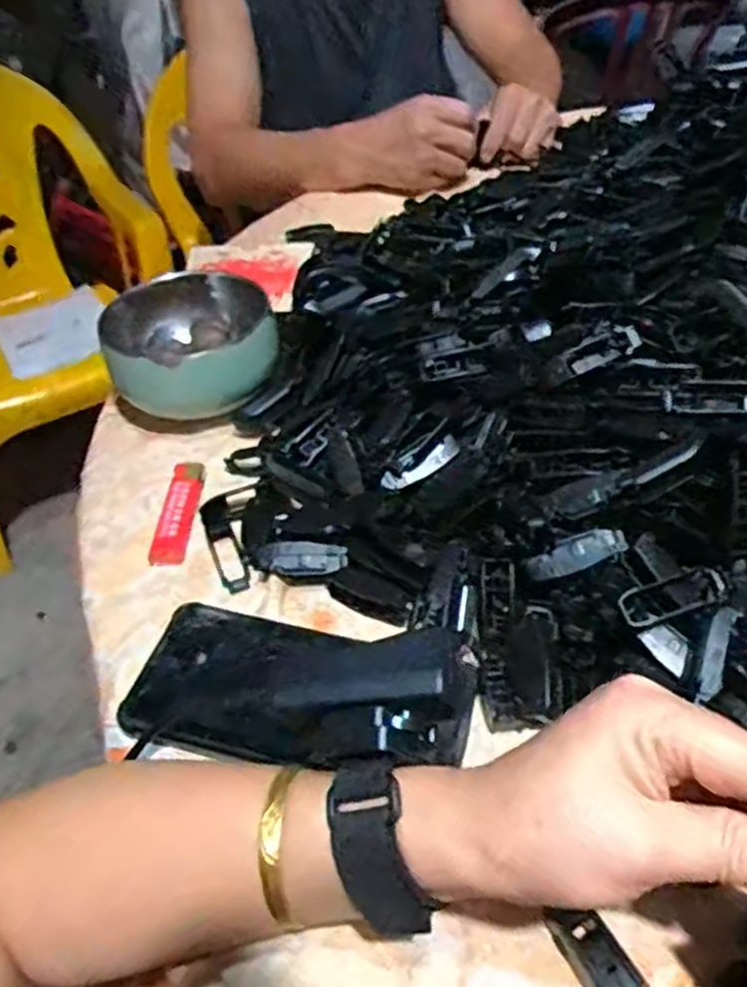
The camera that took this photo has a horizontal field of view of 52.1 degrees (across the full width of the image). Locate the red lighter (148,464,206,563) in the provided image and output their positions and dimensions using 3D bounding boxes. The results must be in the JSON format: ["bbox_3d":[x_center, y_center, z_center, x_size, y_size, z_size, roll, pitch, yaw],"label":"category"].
[{"bbox_3d":[-0.120,0.010,0.474,0.021,0.013,0.082,-2,43,5],"label":"red lighter"}]

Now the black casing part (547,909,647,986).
[{"bbox_3d":[0.086,0.178,0.282,0.017,0.013,0.050,-23,33,-17],"label":"black casing part"}]

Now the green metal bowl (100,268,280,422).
[{"bbox_3d":[-0.129,-0.105,0.545,0.118,0.062,0.119,-18,44,-13],"label":"green metal bowl"}]

